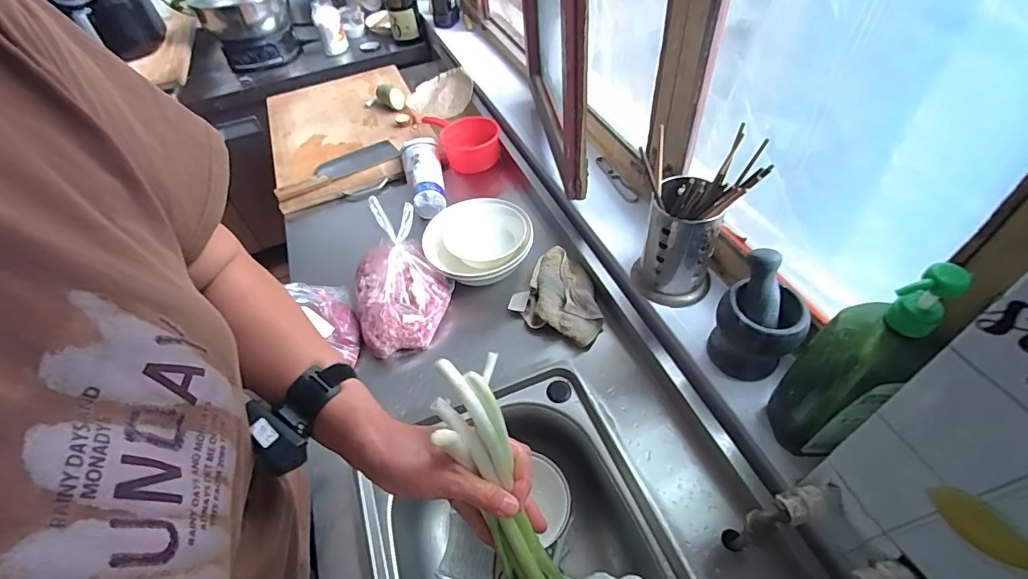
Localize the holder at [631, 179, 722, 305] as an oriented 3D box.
[{"bbox_3d":[0.246,-0.071,0.704,0.115,0.185,0.116,16,53,18],"label":"holder"}]

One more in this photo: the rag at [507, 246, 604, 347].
[{"bbox_3d":[0.092,0.010,0.828,0.165,0.040,0.152,28,58,26],"label":"rag"}]

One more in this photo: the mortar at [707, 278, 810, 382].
[{"bbox_3d":[0.314,0.059,0.624,0.098,0.119,0.089,22,55,23],"label":"mortar"}]

